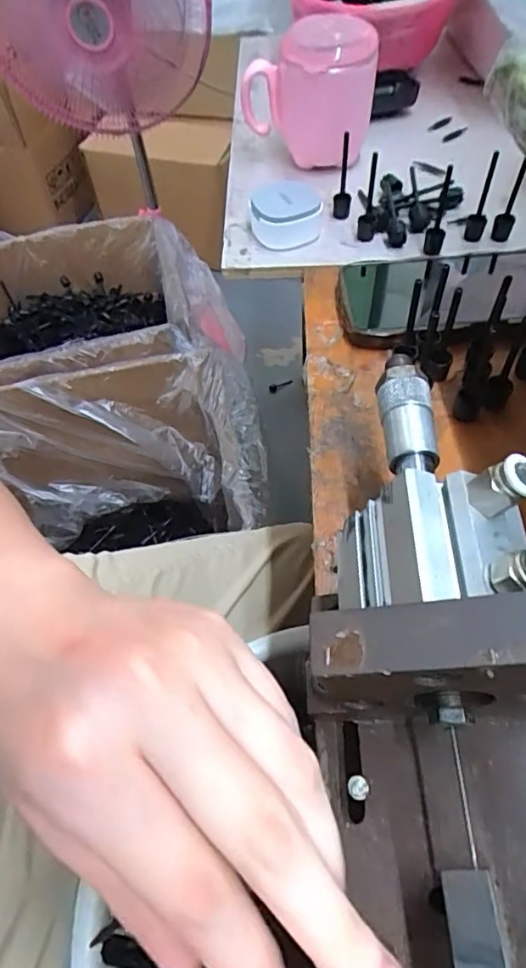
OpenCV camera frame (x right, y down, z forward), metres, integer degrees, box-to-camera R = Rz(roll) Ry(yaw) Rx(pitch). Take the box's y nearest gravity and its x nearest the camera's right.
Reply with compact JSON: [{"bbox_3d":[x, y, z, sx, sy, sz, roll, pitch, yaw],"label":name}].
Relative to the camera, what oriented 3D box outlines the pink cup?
[{"bbox_3d":[0.038,-0.329,0.462,0.108,0.096,0.071,-1,56,3],"label":"pink cup"}]

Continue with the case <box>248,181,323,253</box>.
[{"bbox_3d":[0.018,-0.216,0.433,0.050,0.030,0.045,-29,59,-15],"label":"case"}]

